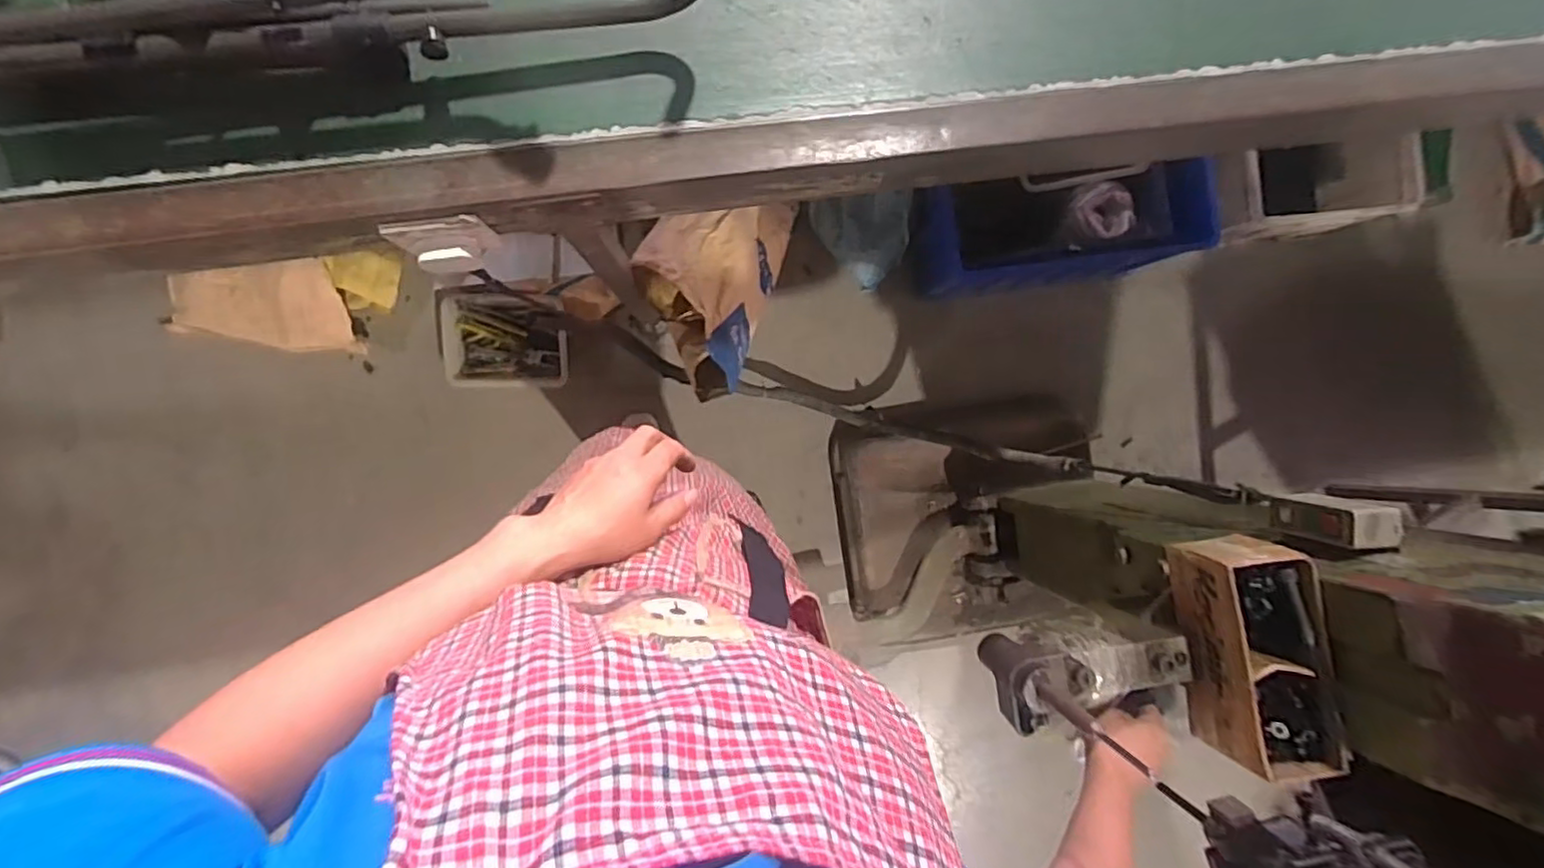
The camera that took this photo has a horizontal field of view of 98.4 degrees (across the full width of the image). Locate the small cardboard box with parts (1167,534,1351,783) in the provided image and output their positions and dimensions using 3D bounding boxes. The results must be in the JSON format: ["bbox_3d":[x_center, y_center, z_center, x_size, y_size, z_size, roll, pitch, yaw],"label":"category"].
[{"bbox_3d":[0.455,0.206,0.637,0.084,0.081,0.208,-9,93,-4],"label":"small cardboard box with parts"}]

